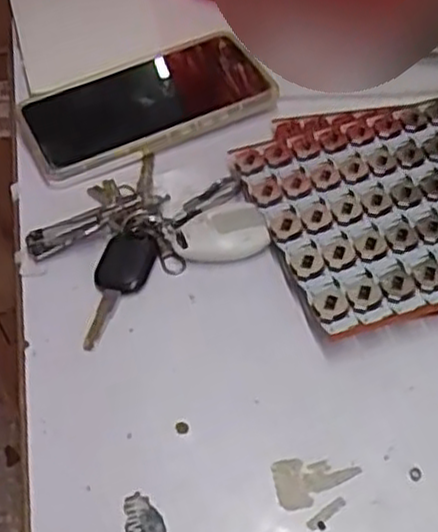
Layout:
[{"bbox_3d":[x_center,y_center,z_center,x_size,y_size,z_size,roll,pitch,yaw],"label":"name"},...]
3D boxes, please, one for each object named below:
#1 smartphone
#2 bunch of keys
[{"bbox_3d":[-0.050,-0.110,0.507,0.162,0.019,0.089,-22,49,-16],"label":"smartphone"},{"bbox_3d":[-0.056,-0.021,0.428,0.081,0.019,0.128,24,53,24],"label":"bunch of keys"}]

